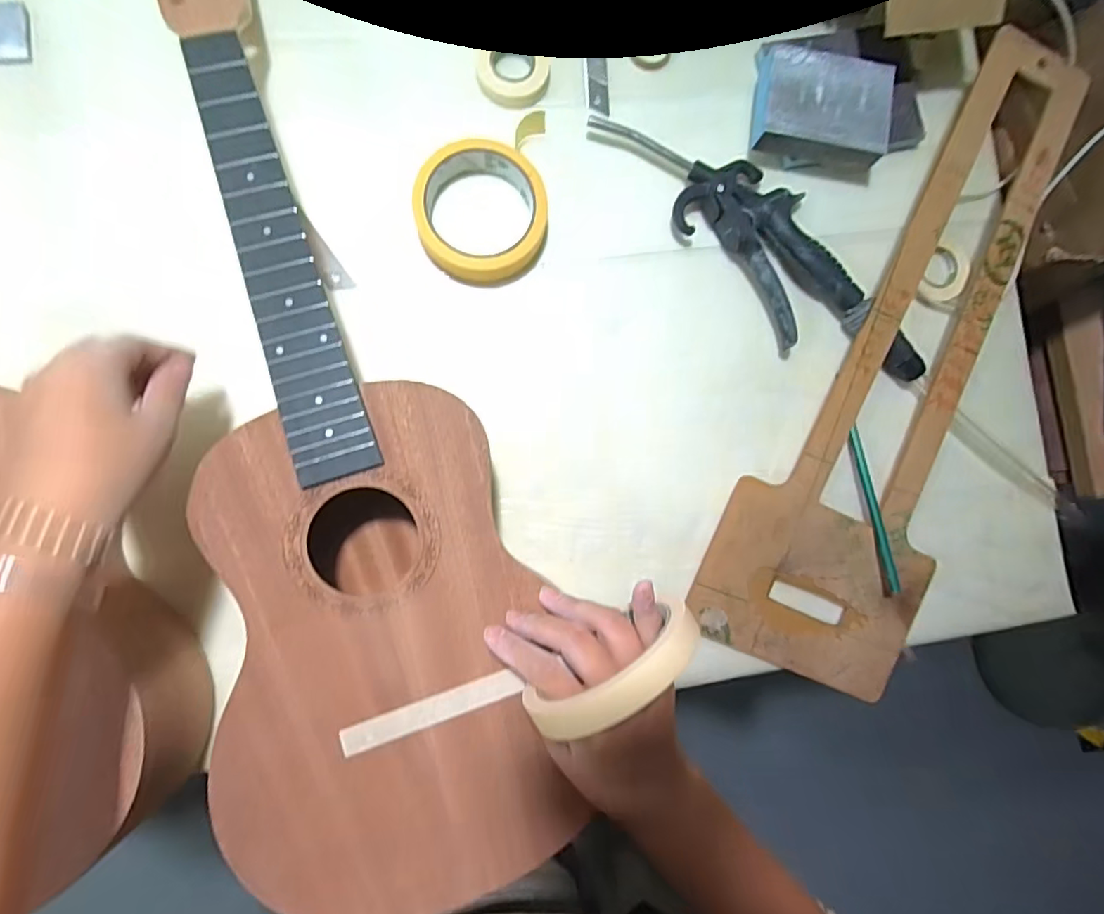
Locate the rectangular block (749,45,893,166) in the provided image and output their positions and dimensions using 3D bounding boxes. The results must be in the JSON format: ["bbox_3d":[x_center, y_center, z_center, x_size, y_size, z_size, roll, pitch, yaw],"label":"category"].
[{"bbox_3d":[0.206,-0.269,0.428,0.097,0.030,0.071,6,86,-5],"label":"rectangular block"}]

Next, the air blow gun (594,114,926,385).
[{"bbox_3d":[0.169,-0.161,0.428,0.077,0.026,0.293,-40,91,-6],"label":"air blow gun"}]

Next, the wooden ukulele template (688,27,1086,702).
[{"bbox_3d":[0.272,-0.074,0.423,0.166,0.016,0.504,23,91,-7],"label":"wooden ukulele template"}]

